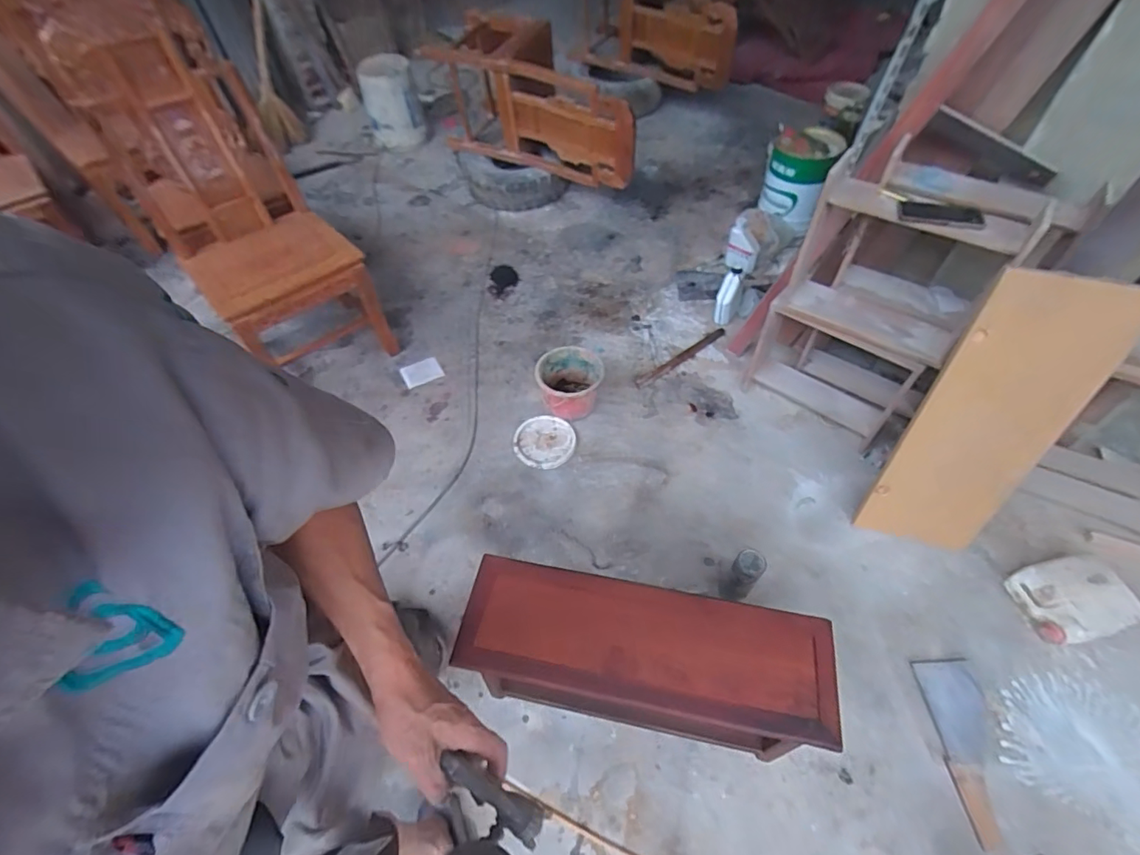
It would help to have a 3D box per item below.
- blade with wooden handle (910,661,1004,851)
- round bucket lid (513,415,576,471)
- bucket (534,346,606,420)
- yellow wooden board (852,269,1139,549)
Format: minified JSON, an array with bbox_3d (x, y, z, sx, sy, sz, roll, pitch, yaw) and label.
[{"bbox_3d":[0.879,0.697,1.116,0.123,0.015,0.341,-1,53,2],"label":"blade with wooden handle"},{"bbox_3d":[-0.081,0.044,1.642,0.195,0.024,0.194,-1,53,2],"label":"round bucket lid"},{"bbox_3d":[0.005,-0.138,1.687,0.213,0.166,0.204,-1,53,2],"label":"bucket"},{"bbox_3d":[0.954,0.010,1.169,0.273,0.718,0.031,18,37,15],"label":"yellow wooden board"}]

